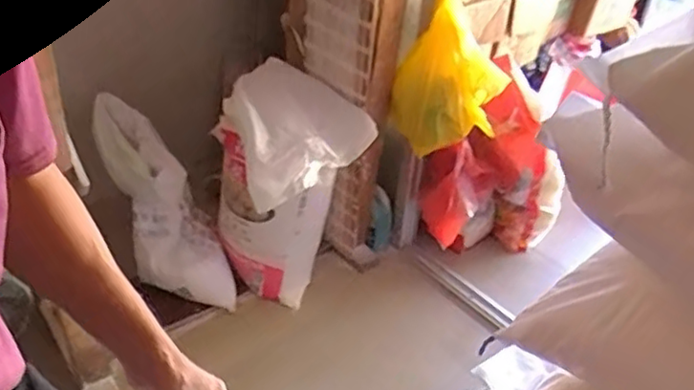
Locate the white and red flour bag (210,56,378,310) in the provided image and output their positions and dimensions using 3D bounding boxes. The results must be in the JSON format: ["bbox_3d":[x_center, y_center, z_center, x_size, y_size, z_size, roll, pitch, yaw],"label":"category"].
[{"bbox_3d":[-0.164,0.003,1.825,0.330,0.636,0.340,-25,43,-34],"label":"white and red flour bag"}]

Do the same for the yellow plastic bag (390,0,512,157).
[{"bbox_3d":[0.287,-0.356,1.786,0.271,0.452,0.182,23,40,28],"label":"yellow plastic bag"}]

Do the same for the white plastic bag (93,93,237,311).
[{"bbox_3d":[-0.544,0.035,1.880,0.238,0.703,0.140,-32,9,-39],"label":"white plastic bag"}]

